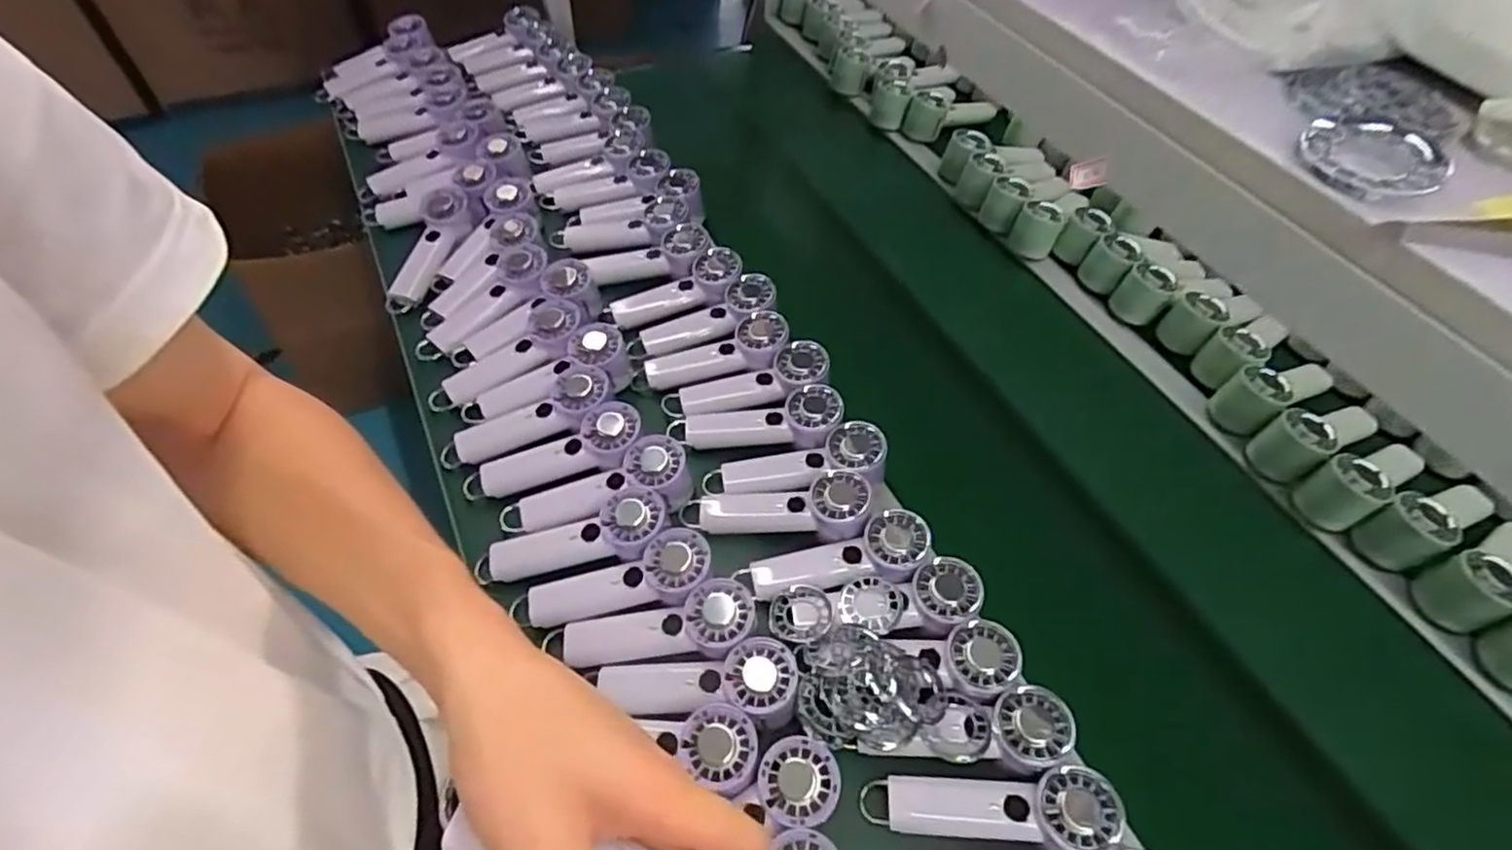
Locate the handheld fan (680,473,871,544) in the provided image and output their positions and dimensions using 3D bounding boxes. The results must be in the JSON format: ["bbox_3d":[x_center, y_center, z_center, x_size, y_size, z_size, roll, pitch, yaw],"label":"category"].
[{"bbox_3d":[0.021,0.088,0.718,0.191,0.034,0.059,-5,52,15],"label":"handheld fan"}]

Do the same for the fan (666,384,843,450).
[{"bbox_3d":[0.001,-0.003,0.781,0.193,0.034,0.064,-7,52,13],"label":"fan"}]

